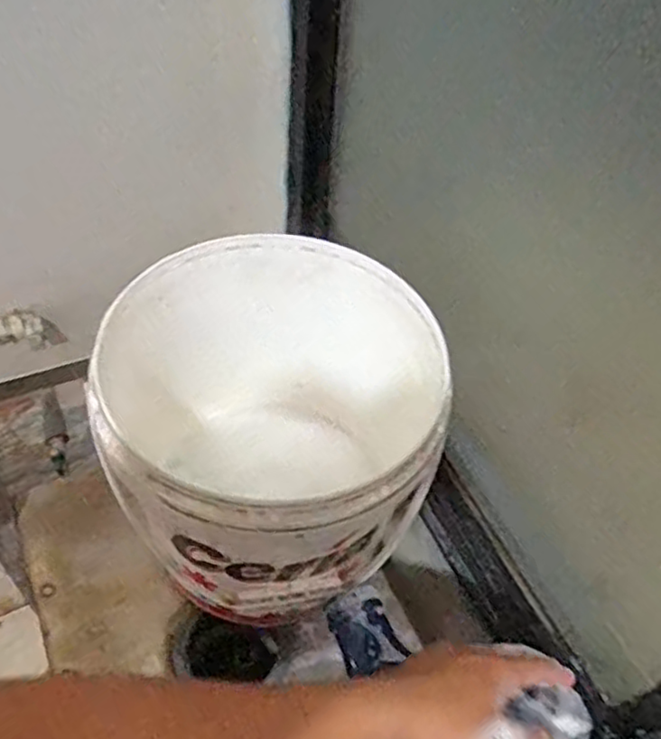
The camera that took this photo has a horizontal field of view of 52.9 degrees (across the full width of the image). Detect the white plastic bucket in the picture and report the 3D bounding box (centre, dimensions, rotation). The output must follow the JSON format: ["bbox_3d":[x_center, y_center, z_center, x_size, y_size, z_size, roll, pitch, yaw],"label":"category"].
[{"bbox_3d":[-0.064,0.080,0.696,0.307,0.305,0.297,2,52,-3],"label":"white plastic bucket"}]

